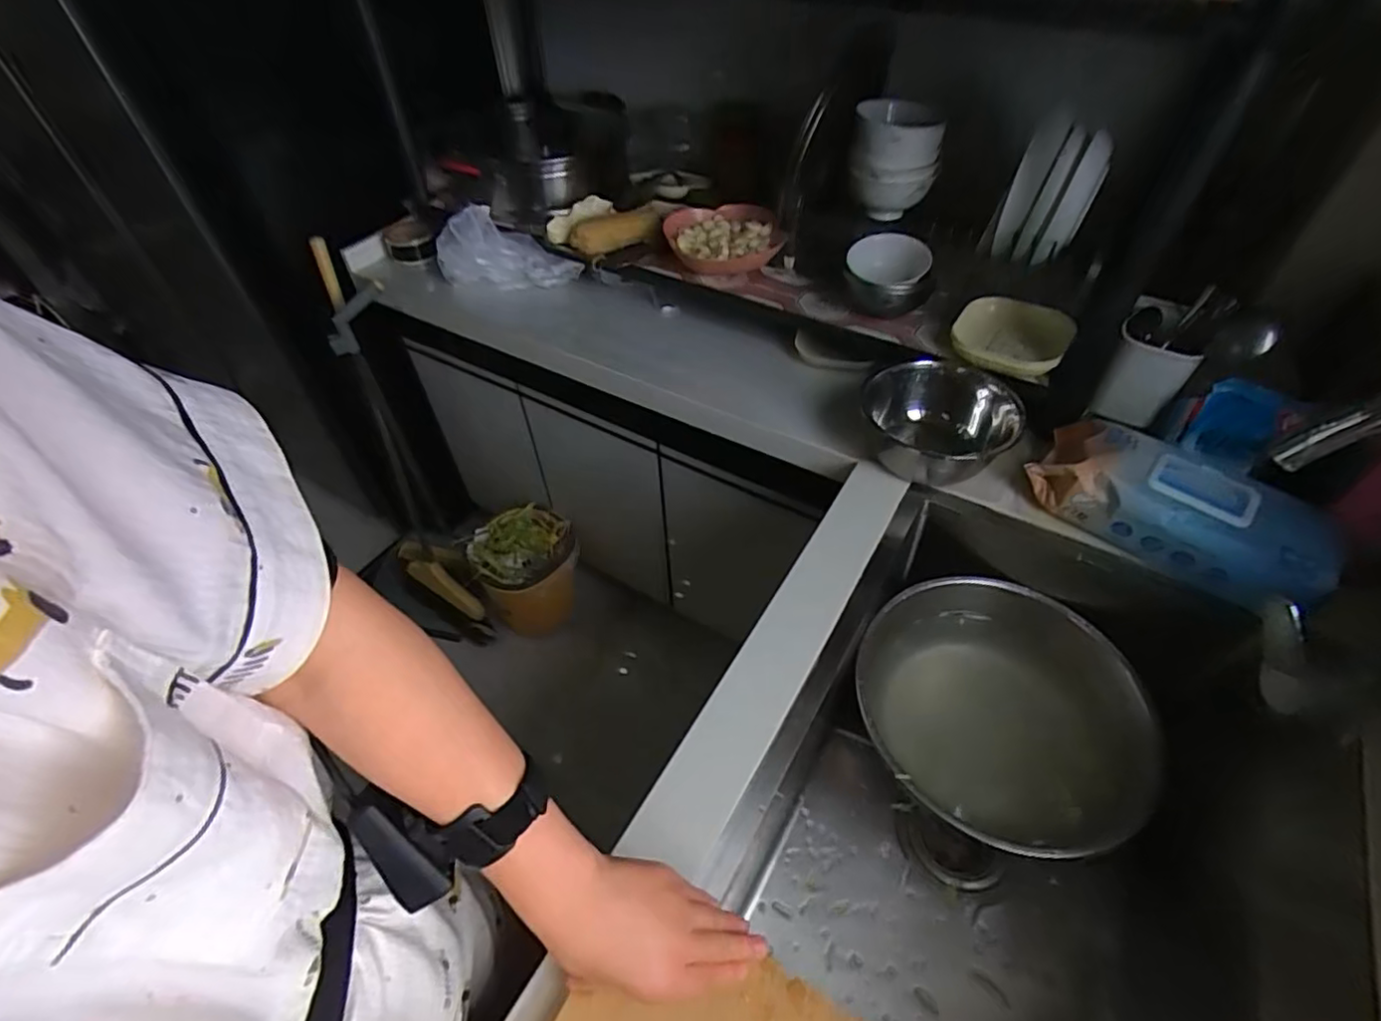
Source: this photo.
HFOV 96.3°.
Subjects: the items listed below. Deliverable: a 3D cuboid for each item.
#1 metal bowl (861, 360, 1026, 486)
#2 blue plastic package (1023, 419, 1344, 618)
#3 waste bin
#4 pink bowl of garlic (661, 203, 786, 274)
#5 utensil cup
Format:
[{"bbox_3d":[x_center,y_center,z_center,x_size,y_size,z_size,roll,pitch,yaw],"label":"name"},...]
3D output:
[{"bbox_3d":[0.317,-0.115,0.793,0.157,0.093,0.165,-1,49,1],"label":"metal bowl"},{"bbox_3d":[0.534,-0.006,0.683,0.272,0.081,0.128,36,59,28],"label":"blue plastic package"},{"bbox_3d":[-0.376,0.151,1.482,0.222,0.249,0.219,-1,49,1],"label":"waste bin"},{"bbox_3d":[0.053,-0.433,0.990,0.180,0.060,0.140,-2,49,0],"label":"pink bowl of garlic"},{"bbox_3d":[0.555,-0.181,0.751,0.080,0.115,0.105,30,56,25],"label":"utensil cup"}]

